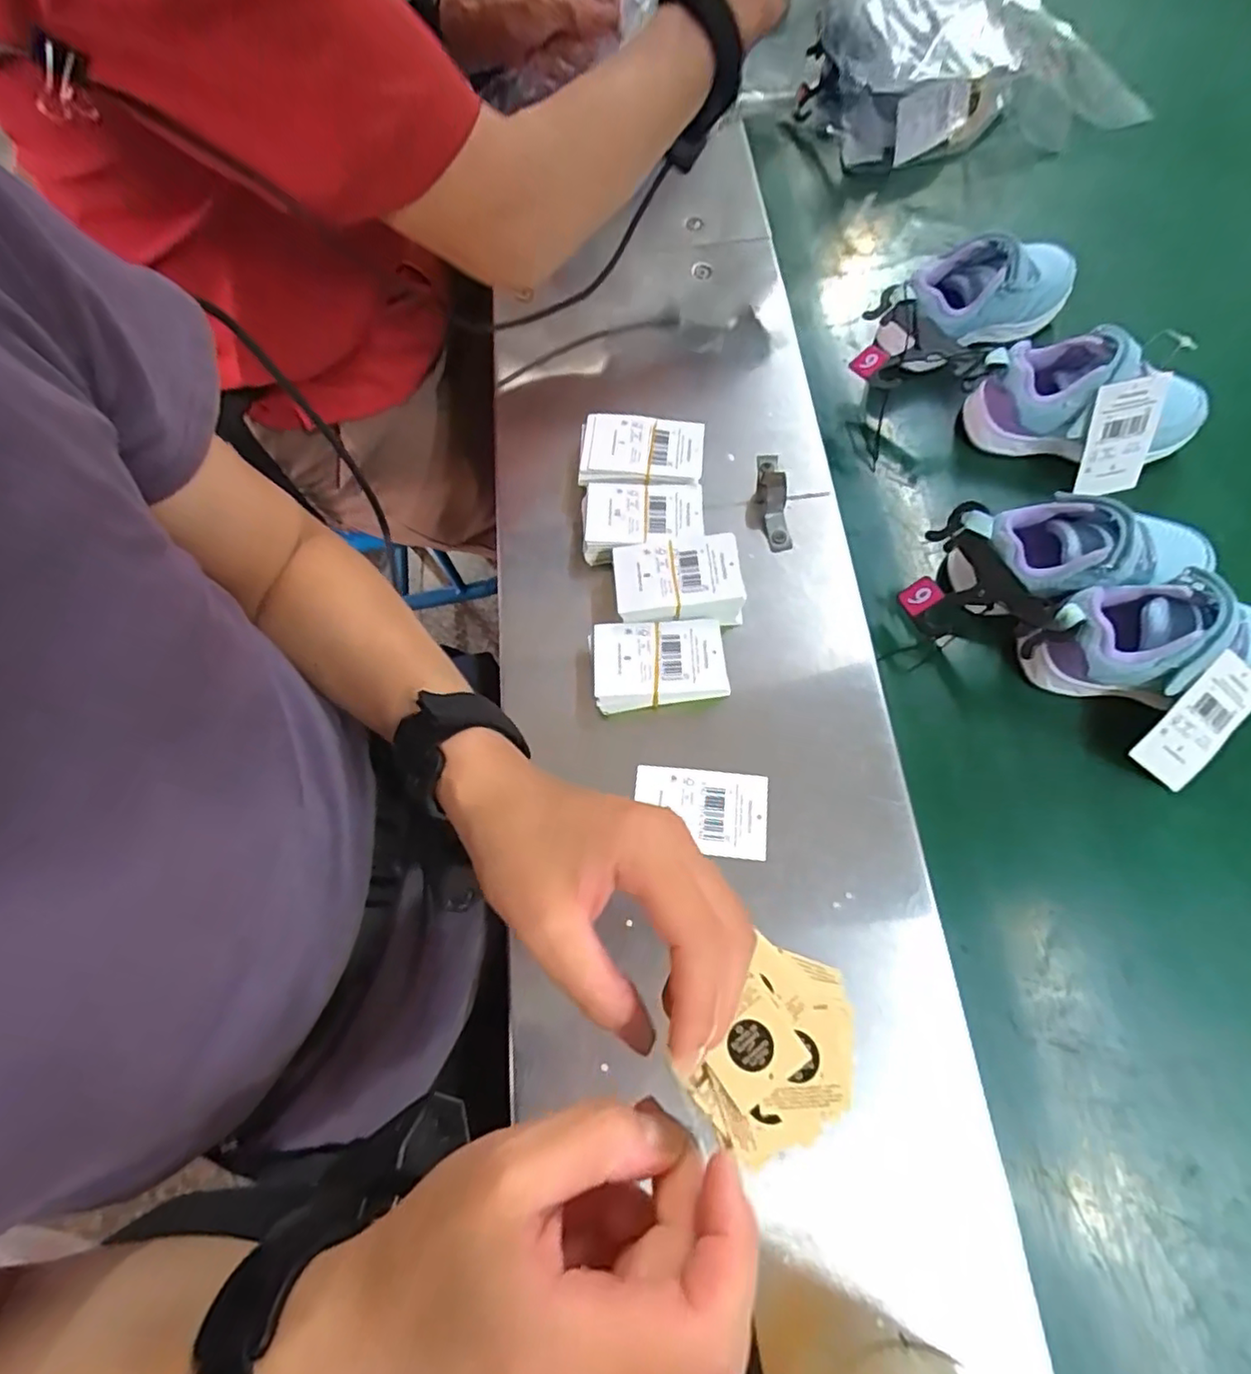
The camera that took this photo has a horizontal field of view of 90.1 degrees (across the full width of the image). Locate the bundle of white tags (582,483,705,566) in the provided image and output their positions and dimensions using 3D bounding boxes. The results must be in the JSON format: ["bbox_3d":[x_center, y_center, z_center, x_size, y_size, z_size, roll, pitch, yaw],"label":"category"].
[{"bbox_3d":[0.011,-0.112,0.428,0.080,0.026,0.053,2,72,5],"label":"bundle of white tags"}]

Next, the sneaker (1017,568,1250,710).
[{"bbox_3d":[0.319,-0.023,0.381,0.166,0.077,0.067,-7,71,2],"label":"sneaker"}]

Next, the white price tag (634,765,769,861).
[{"bbox_3d":[0.044,0.073,0.369,0.079,0.007,0.050,5,72,6],"label":"white price tag"}]

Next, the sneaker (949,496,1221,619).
[{"bbox_3d":[0.288,-0.082,0.400,0.148,0.069,0.071,-7,71,2],"label":"sneaker"}]

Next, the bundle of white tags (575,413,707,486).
[{"bbox_3d":[0.011,-0.162,0.445,0.085,0.024,0.055,0,72,4],"label":"bundle of white tags"}]

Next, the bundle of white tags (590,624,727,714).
[{"bbox_3d":[0.020,-0.013,0.393,0.081,0.028,0.054,-6,71,2],"label":"bundle of white tags"}]

